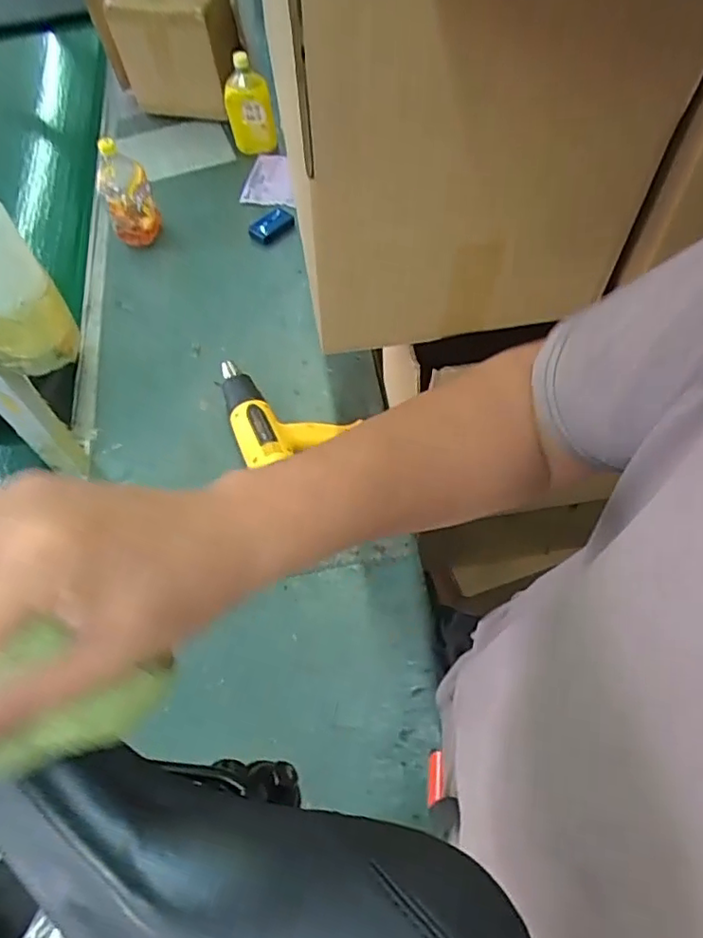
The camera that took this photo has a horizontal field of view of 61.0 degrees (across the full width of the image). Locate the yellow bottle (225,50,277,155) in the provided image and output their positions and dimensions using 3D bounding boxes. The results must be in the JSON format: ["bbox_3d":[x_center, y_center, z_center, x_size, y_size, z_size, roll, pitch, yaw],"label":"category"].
[{"bbox_3d":[-0.269,-0.945,1.560,0.118,0.190,0.111,-11,60,-3],"label":"yellow bottle"}]

